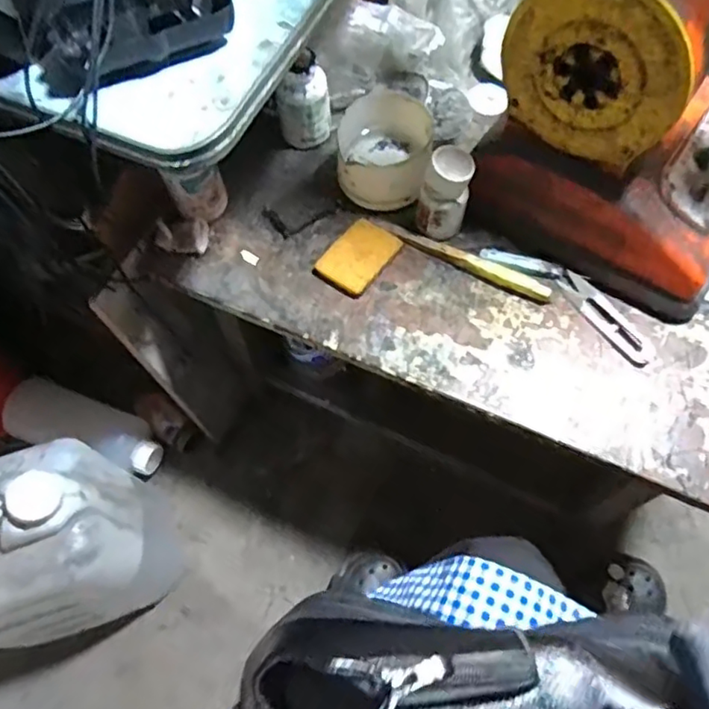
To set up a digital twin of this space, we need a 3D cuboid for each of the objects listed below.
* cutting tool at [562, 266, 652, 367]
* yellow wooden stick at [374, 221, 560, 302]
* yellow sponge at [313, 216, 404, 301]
[{"bbox_3d":[0.218,-0.034,0.515,0.025,0.008,0.103,-29,68,-10],"label":"cutting tool"},{"bbox_3d":[0.096,-0.087,0.538,0.170,0.014,0.015,26,69,13],"label":"yellow wooden stick"},{"bbox_3d":[0.004,-0.090,0.542,0.051,0.011,0.074,34,71,16],"label":"yellow sponge"}]

